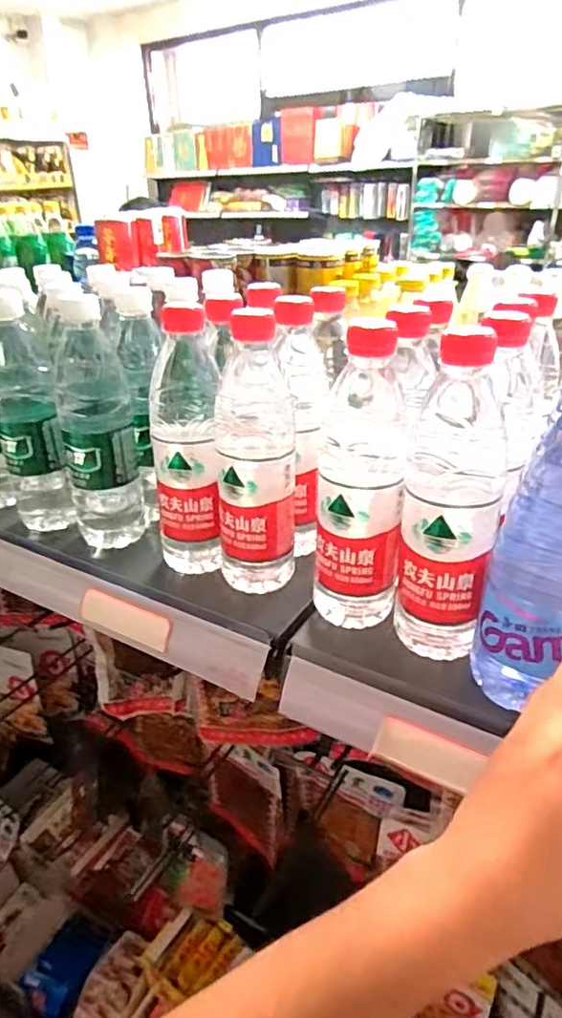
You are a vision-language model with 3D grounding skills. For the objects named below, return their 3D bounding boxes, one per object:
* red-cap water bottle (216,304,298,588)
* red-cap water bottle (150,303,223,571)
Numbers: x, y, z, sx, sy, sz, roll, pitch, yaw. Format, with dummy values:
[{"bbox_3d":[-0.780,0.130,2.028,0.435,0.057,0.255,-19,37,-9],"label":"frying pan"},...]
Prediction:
[{"bbox_3d":[-0.020,-0.036,0.460,0.061,0.220,0.057,0,29,4],"label":"red-cap water bottle"},{"bbox_3d":[-0.079,-0.049,0.485,0.060,0.218,0.055,-7,30,-9],"label":"red-cap water bottle"}]

